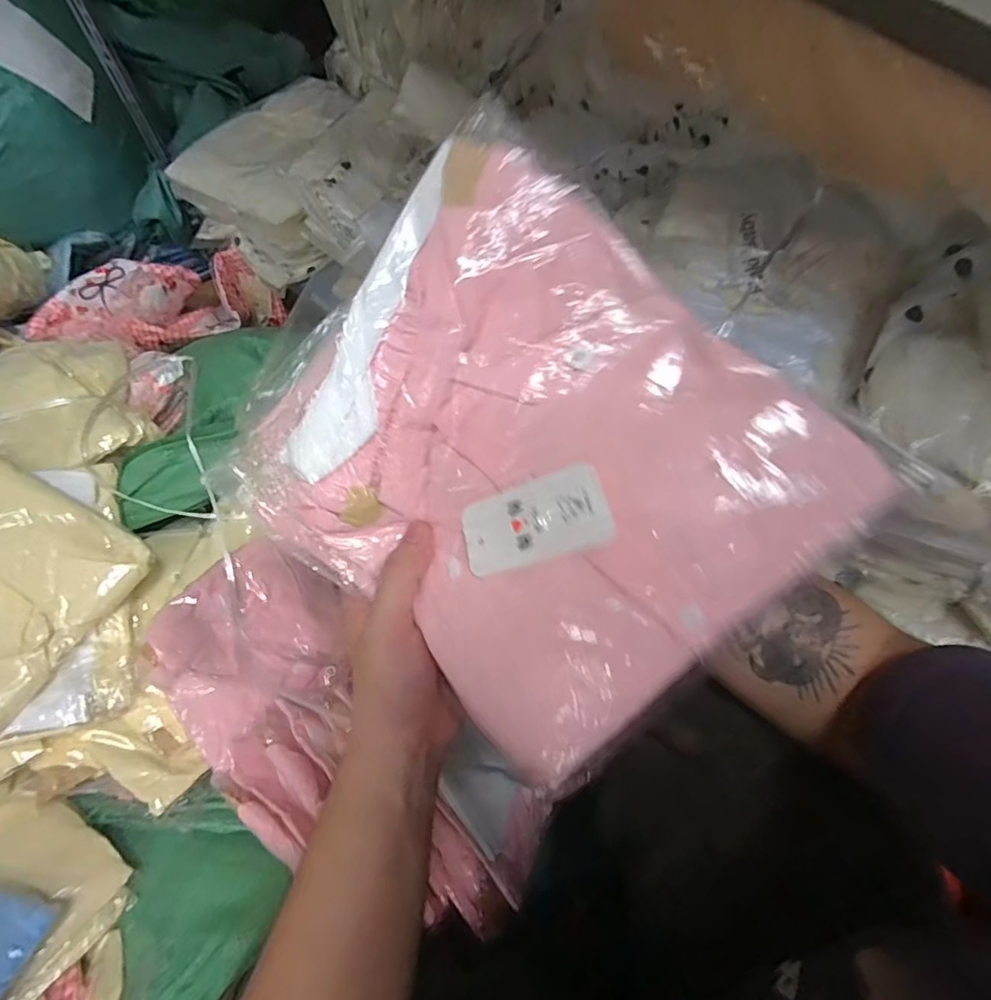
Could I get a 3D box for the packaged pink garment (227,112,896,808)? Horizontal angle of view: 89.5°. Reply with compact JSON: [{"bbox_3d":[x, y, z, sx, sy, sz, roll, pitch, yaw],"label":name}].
[{"bbox_3d":[0.012,-0.018,0.248,0.221,0.032,0.246,-45,85,11],"label":"packaged pink garment"}]

